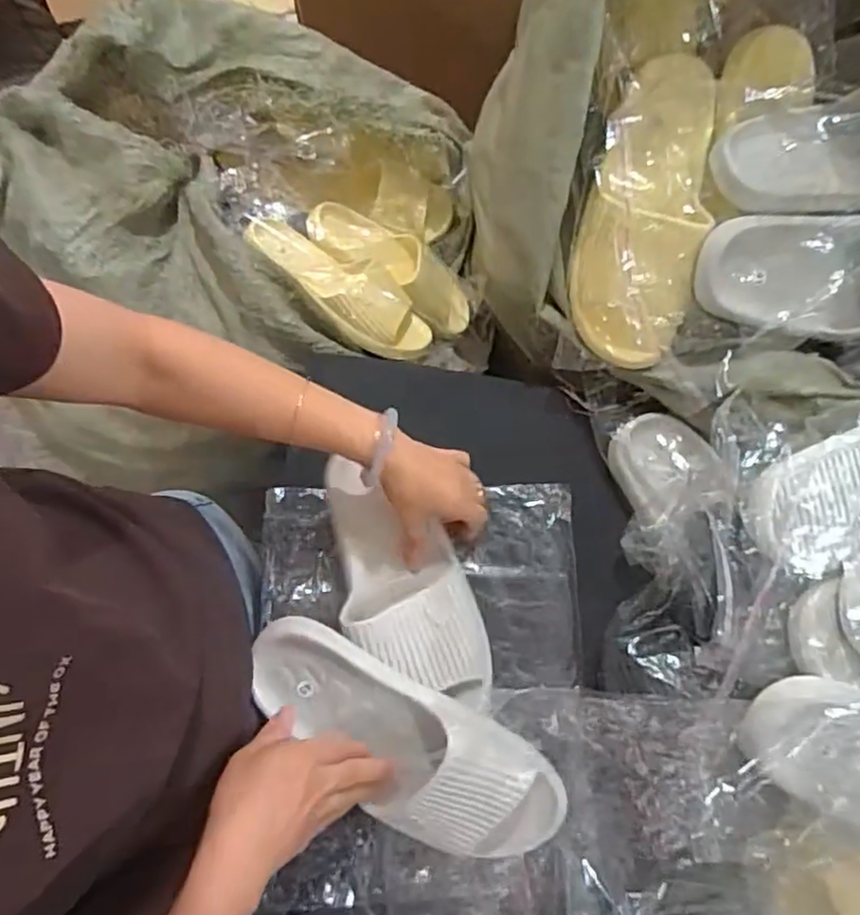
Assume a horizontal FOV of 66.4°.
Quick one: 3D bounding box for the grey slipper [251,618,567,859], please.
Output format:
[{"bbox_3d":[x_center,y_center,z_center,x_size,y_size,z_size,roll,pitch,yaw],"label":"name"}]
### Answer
[{"bbox_3d":[-0.023,0.223,0.508,0.265,0.100,0.103,31,75,6],"label":"grey slipper"}]

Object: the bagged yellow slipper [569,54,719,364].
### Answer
[{"bbox_3d":[0.182,-0.208,0.549,0.101,0.089,0.254,10,98,2],"label":"bagged yellow slipper"}]

